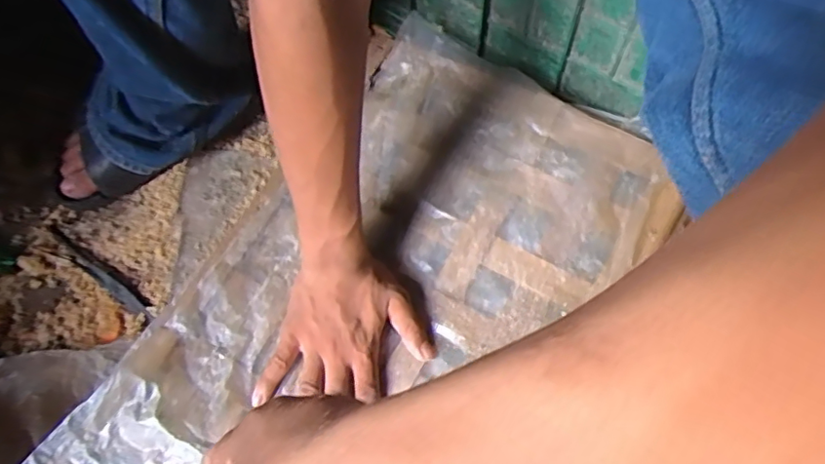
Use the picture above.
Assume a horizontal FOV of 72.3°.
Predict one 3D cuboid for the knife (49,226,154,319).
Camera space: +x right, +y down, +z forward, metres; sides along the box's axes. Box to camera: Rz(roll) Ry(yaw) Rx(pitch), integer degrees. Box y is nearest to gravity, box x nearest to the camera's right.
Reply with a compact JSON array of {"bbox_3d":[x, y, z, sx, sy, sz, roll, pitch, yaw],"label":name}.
[{"bbox_3d":[-0.337,0.041,0.601,0.163,0.011,0.018,34,73,17],"label":"knife"}]

